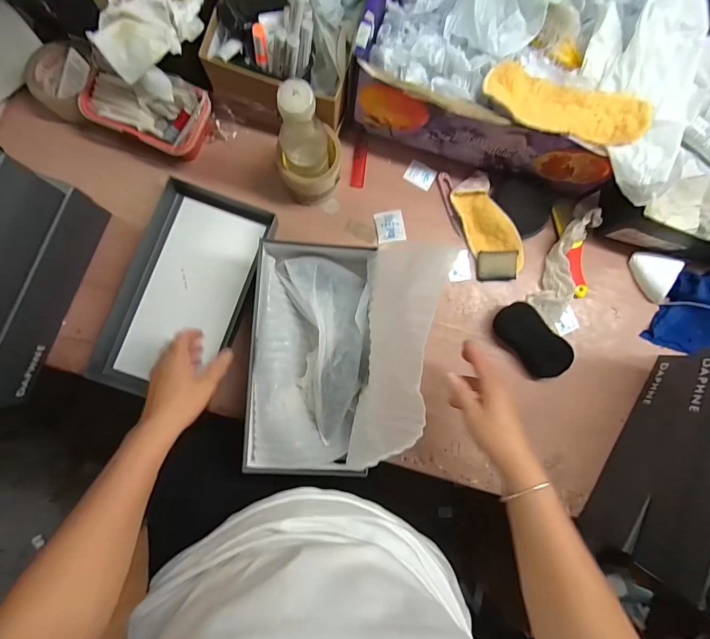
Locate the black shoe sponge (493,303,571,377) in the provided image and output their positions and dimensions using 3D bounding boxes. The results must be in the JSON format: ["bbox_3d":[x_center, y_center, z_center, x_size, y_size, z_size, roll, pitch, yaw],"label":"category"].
[{"bbox_3d":[0.271,0.033,0.584,0.060,0.034,0.127,-40,90,-5],"label":"black shoe sponge"}]

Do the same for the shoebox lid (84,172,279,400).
[{"bbox_3d":[-0.246,-0.037,0.559,0.162,0.032,0.308,22,85,-3],"label":"shoebox lid"}]

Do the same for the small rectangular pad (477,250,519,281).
[{"bbox_3d":[0.225,-0.085,0.603,0.061,0.016,0.045,0,87,-4],"label":"small rectangular pad"}]

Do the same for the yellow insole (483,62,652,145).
[{"bbox_3d":[0.256,-0.260,0.467,0.197,0.023,0.066,17,85,-3],"label":"yellow insole"}]

